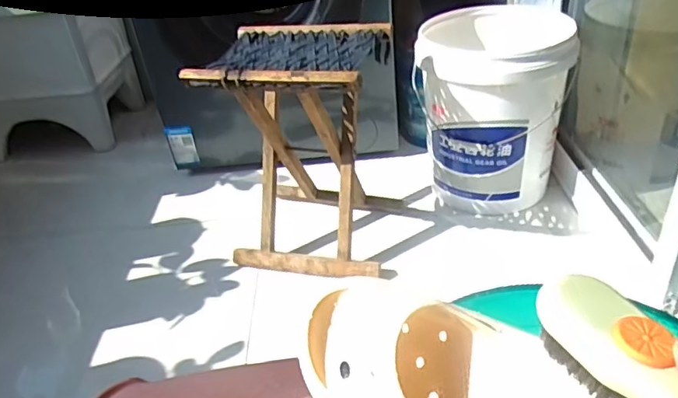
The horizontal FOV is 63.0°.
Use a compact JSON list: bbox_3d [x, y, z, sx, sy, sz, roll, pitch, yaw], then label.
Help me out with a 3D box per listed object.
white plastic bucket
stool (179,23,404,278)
[{"bbox_3d":[0.334,-0.196,1.207,0.290,0.348,0.307,-5,34,3],"label":"white plastic bucket"},{"bbox_3d":[-0.059,-0.093,1.089,0.308,0.420,0.272,5,36,18],"label":"stool"}]

